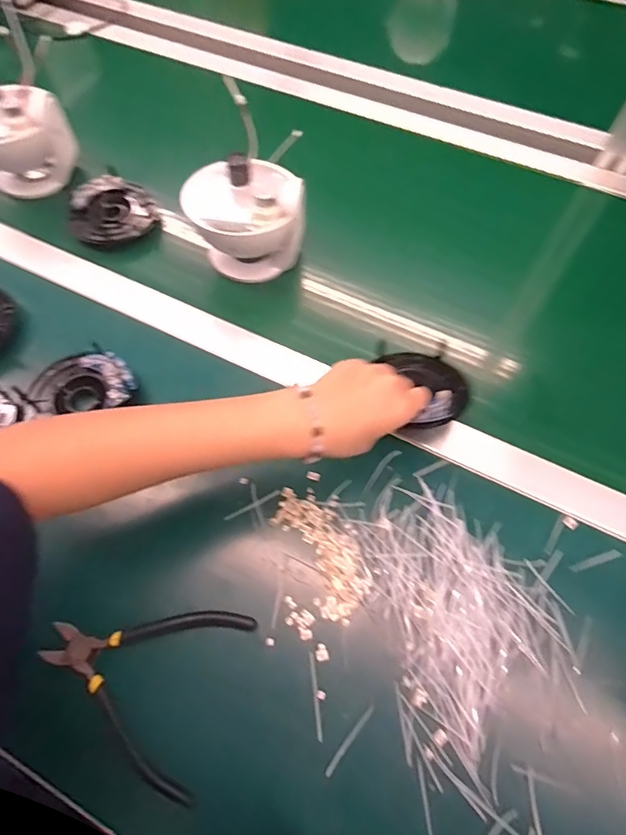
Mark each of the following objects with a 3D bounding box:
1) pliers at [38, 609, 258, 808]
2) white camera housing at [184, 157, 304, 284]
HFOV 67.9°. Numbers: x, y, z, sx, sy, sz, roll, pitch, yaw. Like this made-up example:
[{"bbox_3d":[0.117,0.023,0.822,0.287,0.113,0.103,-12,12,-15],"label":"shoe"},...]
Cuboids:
[{"bbox_3d":[-0.125,0.183,0.335,0.133,0.014,0.115,17,63,8],"label":"pliers"},{"bbox_3d":[-0.070,-0.200,0.486,0.119,0.111,0.088,-14,64,-8],"label":"white camera housing"}]

